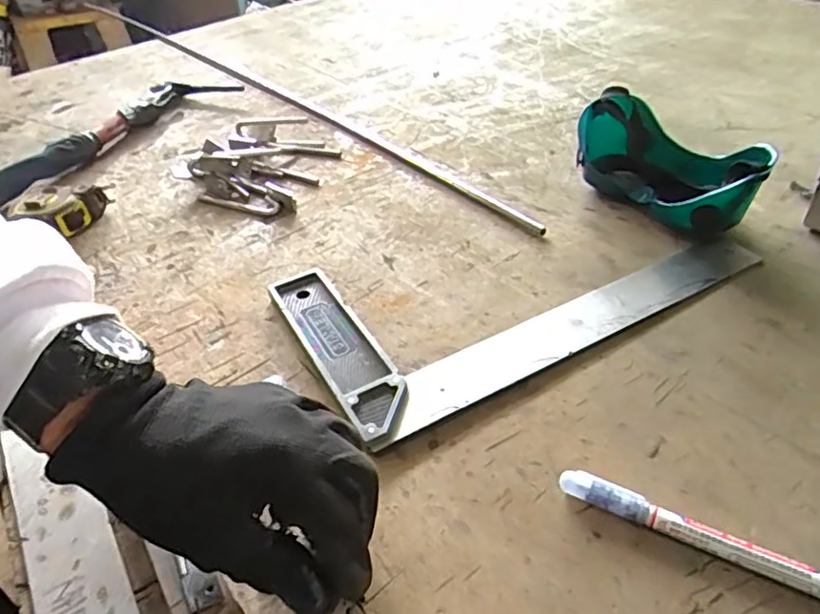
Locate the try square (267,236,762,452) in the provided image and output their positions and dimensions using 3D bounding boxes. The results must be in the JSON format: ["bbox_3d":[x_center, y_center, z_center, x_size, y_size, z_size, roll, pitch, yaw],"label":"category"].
[{"bbox_3d":[0.082,-0.023,0.482,0.343,0.012,0.180,-22,42,-19],"label":"try square"}]

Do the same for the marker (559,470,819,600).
[{"bbox_3d":[0.145,0.116,0.309,0.137,0.013,0.013,19,45,26],"label":"marker"}]

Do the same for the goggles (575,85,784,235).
[{"bbox_3d":[0.227,-0.126,0.535,0.077,0.075,0.170,-20,42,-17],"label":"goggles"}]

